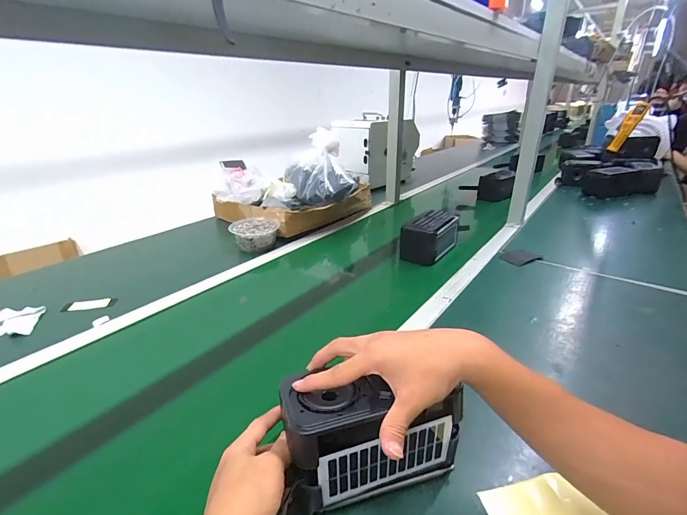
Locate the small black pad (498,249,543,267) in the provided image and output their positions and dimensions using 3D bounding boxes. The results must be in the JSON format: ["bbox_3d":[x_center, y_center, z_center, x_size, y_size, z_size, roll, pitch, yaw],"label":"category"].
[{"bbox_3d":[0.438,-0.004,0.866,0.107,0.004,0.071,-15,28,-28],"label":"small black pad"}]

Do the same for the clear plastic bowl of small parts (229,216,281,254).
[{"bbox_3d":[-0.246,-0.065,0.978,0.130,0.061,0.127,-4,24,-6],"label":"clear plastic bowl of small parts"}]

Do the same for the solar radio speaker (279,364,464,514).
[{"bbox_3d":[0.030,0.174,0.355,0.174,0.104,0.075,-6,26,-14],"label":"solar radio speaker"}]

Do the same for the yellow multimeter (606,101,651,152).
[{"bbox_3d":[0.978,-0.451,1.181,0.060,0.191,0.041,5,58,10],"label":"yellow multimeter"}]

